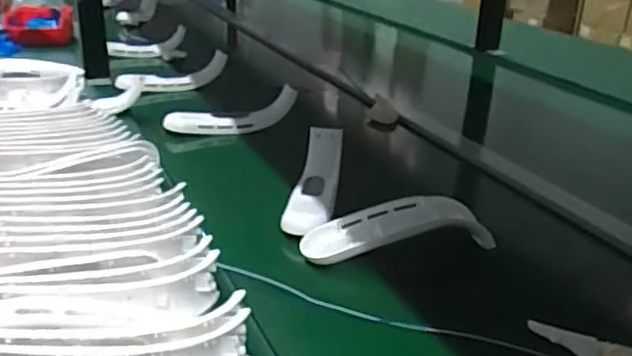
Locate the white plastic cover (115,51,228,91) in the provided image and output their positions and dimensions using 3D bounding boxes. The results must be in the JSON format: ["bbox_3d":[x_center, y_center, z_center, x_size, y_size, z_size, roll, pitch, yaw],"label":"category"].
[{"bbox_3d":[-0.260,-0.184,1.183,0.209,0.065,0.030,-12,29,-29],"label":"white plastic cover"}]

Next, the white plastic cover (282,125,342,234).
[{"bbox_3d":[-0.001,-0.005,0.749,0.059,0.044,0.188,4,25,4],"label":"white plastic cover"}]

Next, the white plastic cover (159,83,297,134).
[{"bbox_3d":[-0.128,-0.089,0.985,0.204,0.067,0.043,-10,28,-24],"label":"white plastic cover"}]

